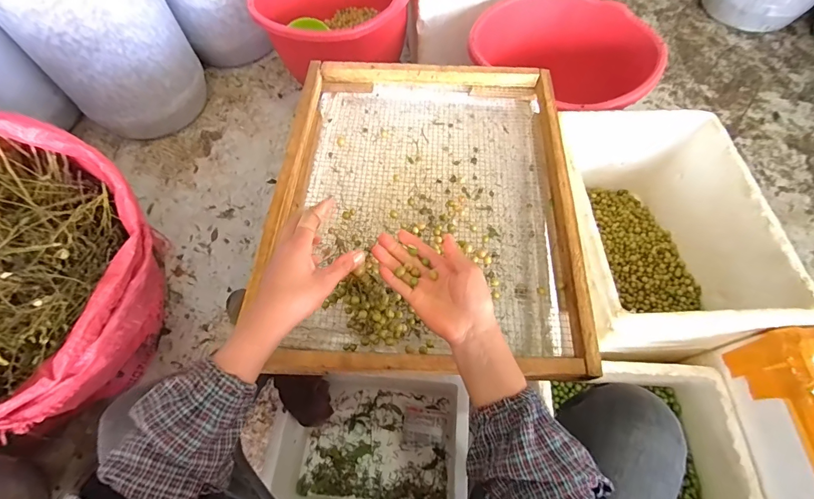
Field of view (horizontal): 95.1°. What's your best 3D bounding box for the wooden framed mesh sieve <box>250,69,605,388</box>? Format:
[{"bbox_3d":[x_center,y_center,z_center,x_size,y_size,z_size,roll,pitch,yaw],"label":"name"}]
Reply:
[{"bbox_3d":[0.031,-0.095,0.639,0.462,0.105,0.598,3,62,2],"label":"wooden framed mesh sieve"}]

